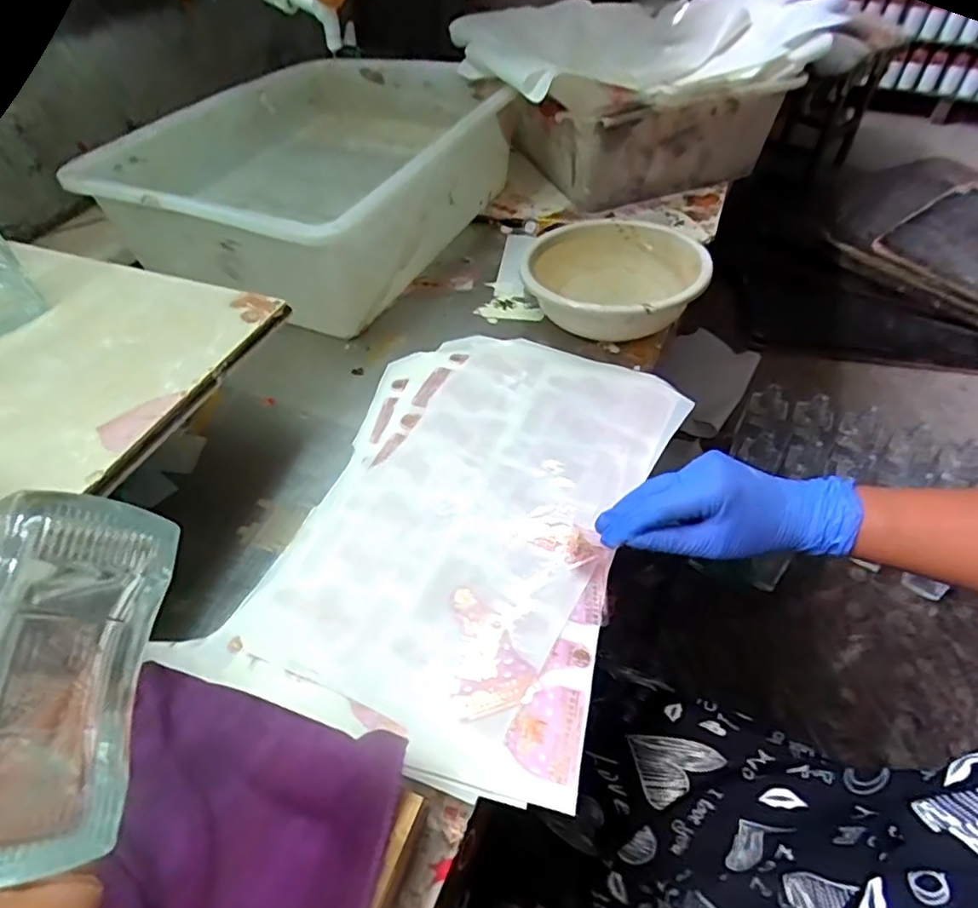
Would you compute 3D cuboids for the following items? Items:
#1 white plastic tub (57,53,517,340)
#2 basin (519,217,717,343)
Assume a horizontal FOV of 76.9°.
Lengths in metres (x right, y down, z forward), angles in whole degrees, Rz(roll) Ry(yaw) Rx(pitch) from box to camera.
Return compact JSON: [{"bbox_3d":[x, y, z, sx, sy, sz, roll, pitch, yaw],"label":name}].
[{"bbox_3d":[-0.208,-0.359,0.779,0.377,0.151,0.466,20,52,16],"label":"white plastic tub"},{"bbox_3d":[0.137,-0.188,0.685,0.187,0.081,0.194,0,49,0],"label":"basin"}]

